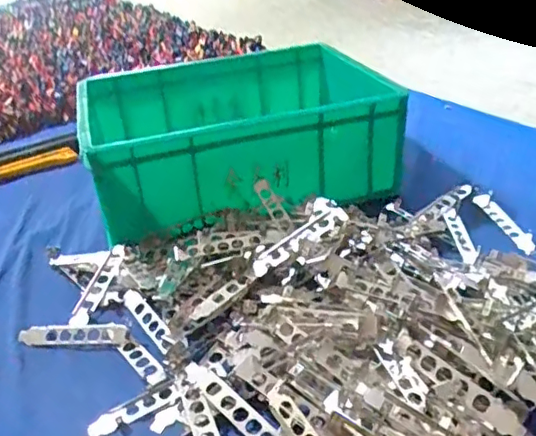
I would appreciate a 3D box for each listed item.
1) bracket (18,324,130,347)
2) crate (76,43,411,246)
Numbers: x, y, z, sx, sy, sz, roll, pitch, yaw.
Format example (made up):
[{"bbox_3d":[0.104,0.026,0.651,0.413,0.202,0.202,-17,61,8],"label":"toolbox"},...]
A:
[{"bbox_3d":[-0.195,0.117,0.574,0.120,0.009,0.025,0,30,9],"label":"bracket"},{"bbox_3d":[-0.045,-0.132,0.825,0.402,0.136,0.307,-12,31,-13],"label":"crate"}]

